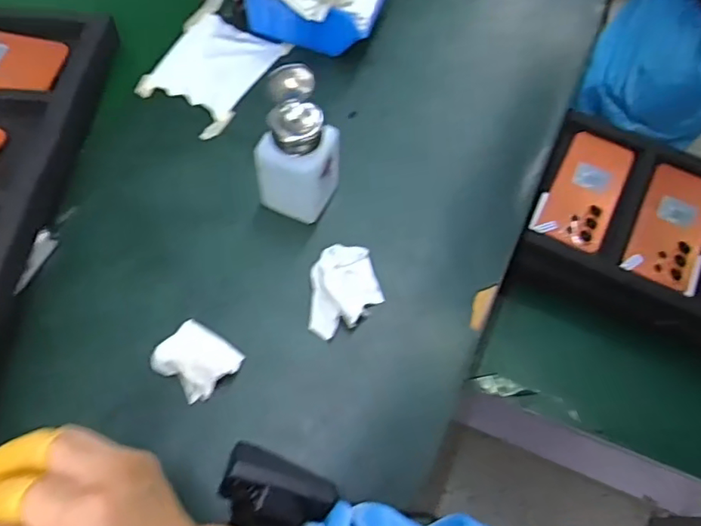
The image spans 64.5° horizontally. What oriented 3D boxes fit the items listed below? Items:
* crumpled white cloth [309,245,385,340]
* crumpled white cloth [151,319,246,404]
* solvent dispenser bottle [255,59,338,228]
[{"bbox_3d":[-0.003,0.020,0.451,0.056,0.024,0.075,2,64,-1],"label":"crumpled white cloth"},{"bbox_3d":[-0.117,0.074,0.423,0.054,0.019,0.048,35,68,14],"label":"crumpled white cloth"},{"bbox_3d":[-0.042,-0.082,0.443,0.050,0.118,0.054,30,67,12],"label":"solvent dispenser bottle"}]

